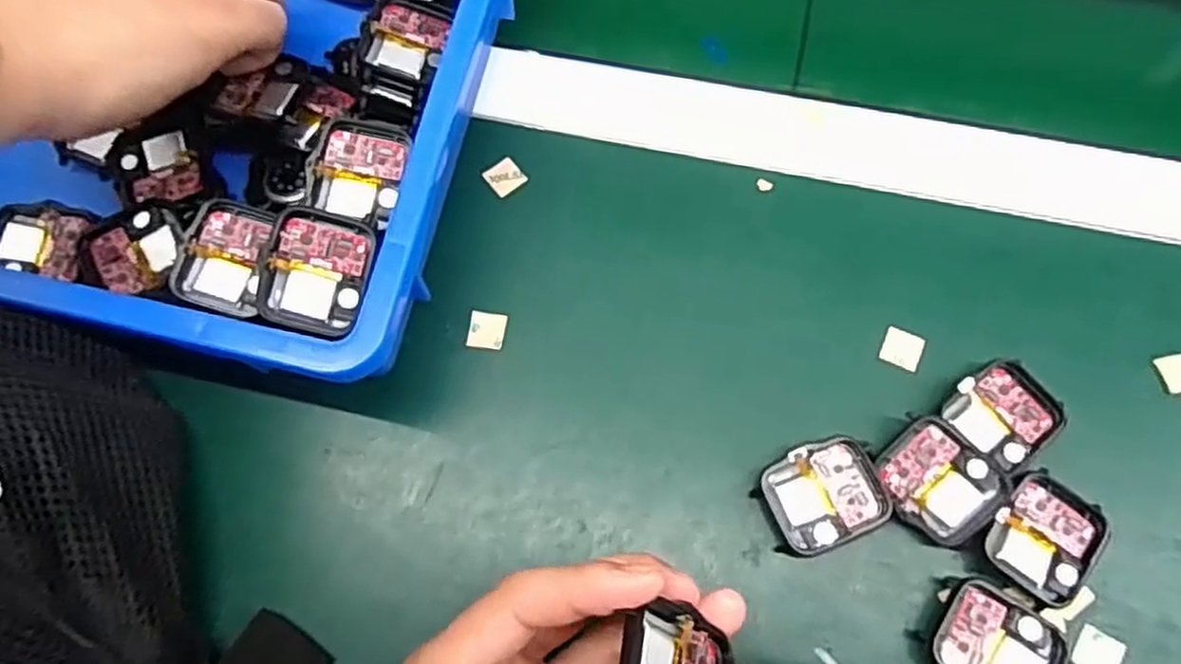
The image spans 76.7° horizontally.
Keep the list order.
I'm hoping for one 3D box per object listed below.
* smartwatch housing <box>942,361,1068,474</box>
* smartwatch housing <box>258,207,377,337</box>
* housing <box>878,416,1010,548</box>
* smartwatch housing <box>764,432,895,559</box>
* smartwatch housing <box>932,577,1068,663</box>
[{"bbox_3d":[0.165,0.033,0.301,0.038,0.015,0.037,-38,74,-12],"label":"smartwatch housing"},{"bbox_3d":[-0.099,-0.021,0.271,0.035,0.005,0.043,10,95,-7],"label":"smartwatch housing"},{"bbox_3d":[0.134,0.057,0.287,0.043,0.010,0.038,37,75,13],"label":"housing"},{"bbox_3d":[0.091,0.063,0.291,0.042,0.012,0.037,-23,71,-7],"label":"smartwatch housing"},{"bbox_3d":[0.149,0.115,0.272,0.042,0.011,0.037,29,73,10],"label":"smartwatch housing"}]

